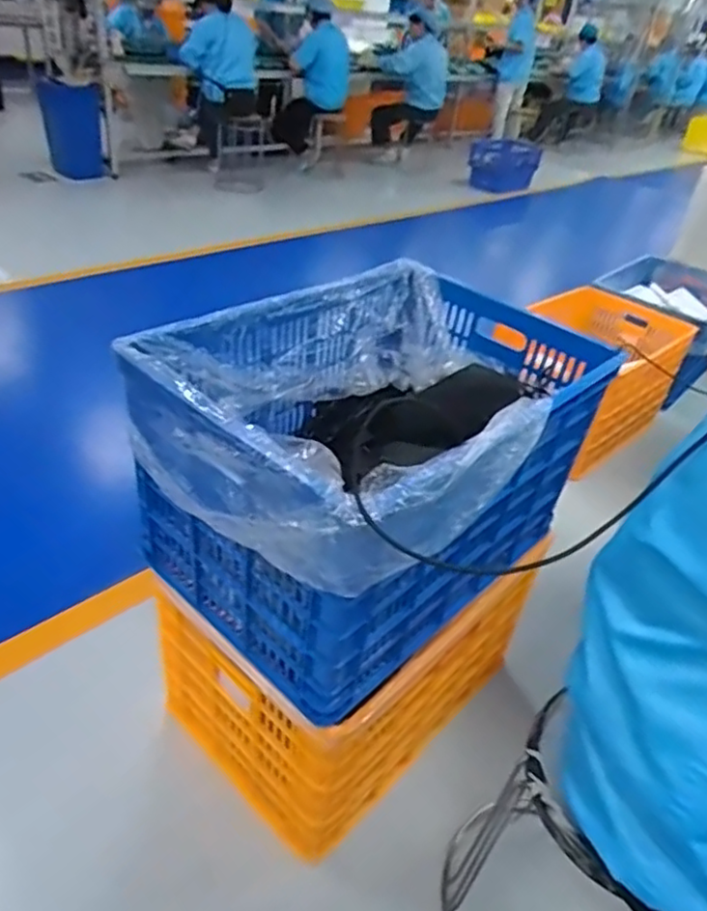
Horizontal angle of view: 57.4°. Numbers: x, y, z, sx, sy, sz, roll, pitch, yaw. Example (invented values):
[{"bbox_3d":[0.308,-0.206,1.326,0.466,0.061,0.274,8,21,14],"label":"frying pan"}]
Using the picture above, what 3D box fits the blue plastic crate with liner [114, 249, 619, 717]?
[{"bbox_3d":[0.050,0.001,1.102,0.499,0.422,0.761,30,41,28],"label":"blue plastic crate with liner"}]

